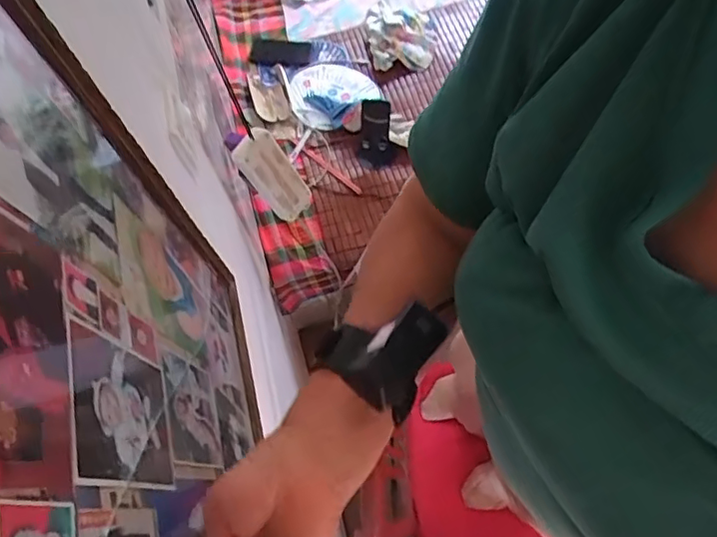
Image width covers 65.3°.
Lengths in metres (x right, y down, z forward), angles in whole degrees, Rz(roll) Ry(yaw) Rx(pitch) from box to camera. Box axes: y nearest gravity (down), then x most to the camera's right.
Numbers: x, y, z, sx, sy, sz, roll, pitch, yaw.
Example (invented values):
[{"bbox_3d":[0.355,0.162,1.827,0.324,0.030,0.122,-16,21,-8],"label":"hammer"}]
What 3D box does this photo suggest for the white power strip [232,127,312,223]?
[{"bbox_3d":[-0.148,-0.161,1.001,0.076,0.197,0.026,-38,51,-1],"label":"white power strip"}]

